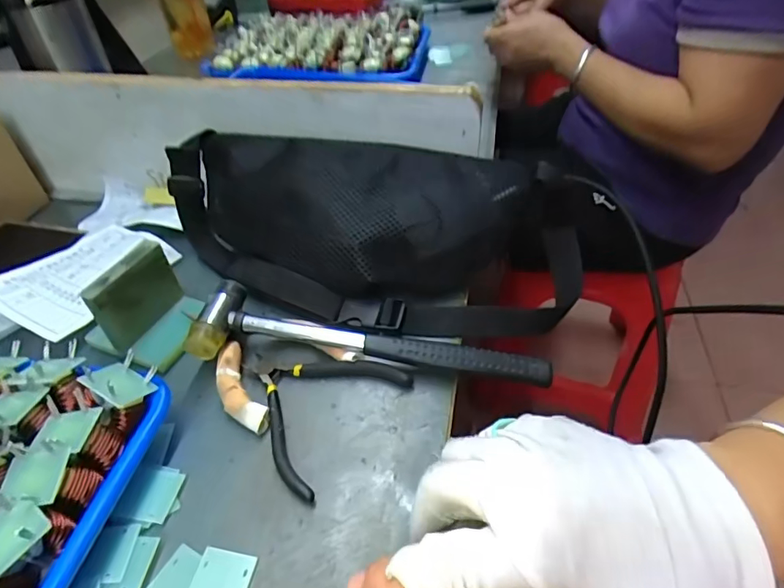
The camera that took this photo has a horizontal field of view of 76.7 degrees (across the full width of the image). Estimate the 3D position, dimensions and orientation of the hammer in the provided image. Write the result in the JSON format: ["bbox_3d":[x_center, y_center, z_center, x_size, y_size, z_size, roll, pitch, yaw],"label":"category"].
[{"bbox_3d":[-0.015,0.030,0.349,0.241,0.035,0.056,4,45,6],"label":"hammer"}]

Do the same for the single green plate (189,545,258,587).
[{"bbox_3d":[-0.089,0.150,0.253,0.029,0.004,0.035,7,45,9],"label":"single green plate"}]

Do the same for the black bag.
[{"bbox_3d":[-0.029,-0.057,0.406,0.355,0.079,0.148,12,46,15],"label":"black bag"}]

